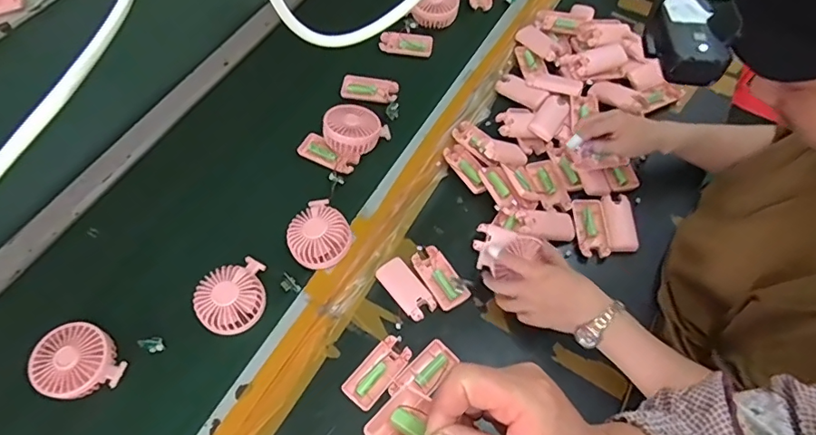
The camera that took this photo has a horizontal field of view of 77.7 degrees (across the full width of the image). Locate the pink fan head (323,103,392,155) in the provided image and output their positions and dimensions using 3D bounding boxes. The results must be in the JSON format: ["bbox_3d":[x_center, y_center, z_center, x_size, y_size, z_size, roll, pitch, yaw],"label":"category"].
[{"bbox_3d":[-0.087,-0.139,0.810,0.093,0.046,0.085,1,61,-1],"label":"pink fan head"}]

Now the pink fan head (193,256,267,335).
[{"bbox_3d":[-0.233,0.104,0.671,0.096,0.037,0.090,-21,63,-13],"label":"pink fan head"}]

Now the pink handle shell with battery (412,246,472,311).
[{"bbox_3d":[0.046,0.083,0.716,0.044,0.014,0.095,-29,67,-15],"label":"pink handle shell with battery"}]

